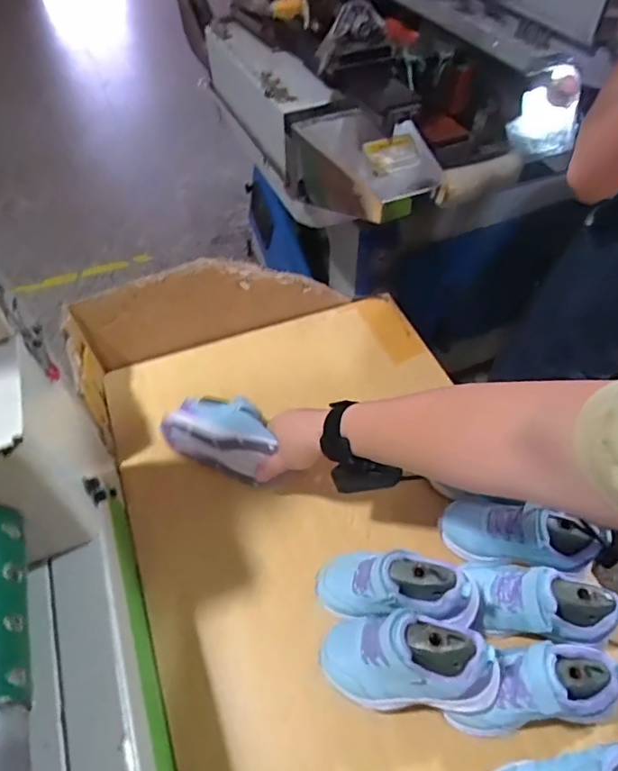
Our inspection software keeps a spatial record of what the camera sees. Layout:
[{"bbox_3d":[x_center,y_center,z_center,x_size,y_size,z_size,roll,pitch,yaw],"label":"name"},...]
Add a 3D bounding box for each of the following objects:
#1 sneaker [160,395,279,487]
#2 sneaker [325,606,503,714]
[{"bbox_3d":[-0.109,0.059,0.681,0.139,0.075,0.078,15,53,12],"label":"sneaker"},{"bbox_3d":[0.087,0.256,0.496,0.144,0.111,0.073,3,51,3],"label":"sneaker"}]

